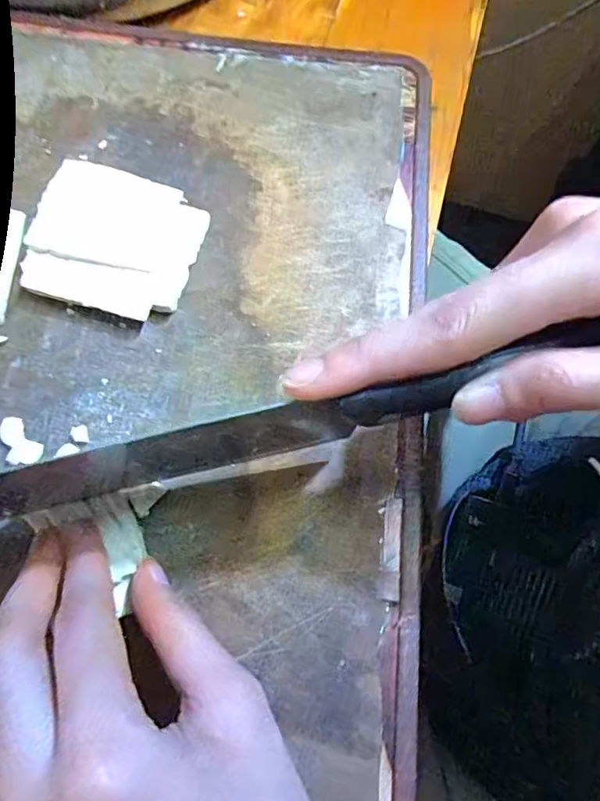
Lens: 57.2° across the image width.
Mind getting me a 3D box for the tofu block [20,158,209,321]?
[{"bbox_3d":[-0.079,-0.069,0.236,0.066,0.015,0.067,14,71,3],"label":"tofu block"}]

